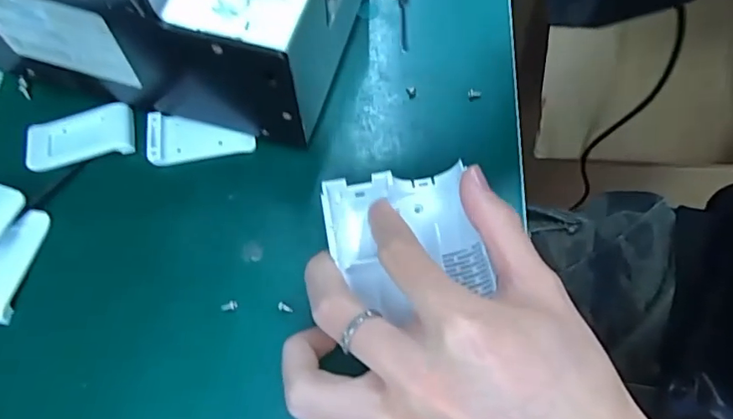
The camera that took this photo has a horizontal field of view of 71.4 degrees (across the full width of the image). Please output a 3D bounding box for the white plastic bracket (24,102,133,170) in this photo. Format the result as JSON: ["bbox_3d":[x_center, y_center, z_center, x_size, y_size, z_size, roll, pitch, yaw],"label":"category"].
[{"bbox_3d":[-0.154,-0.040,0.272,0.057,0.005,0.029,-13,67,-5],"label":"white plastic bracket"}]

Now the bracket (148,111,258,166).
[{"bbox_3d":[-0.088,-0.038,0.272,0.056,0.007,0.027,-3,67,0],"label":"bracket"}]

